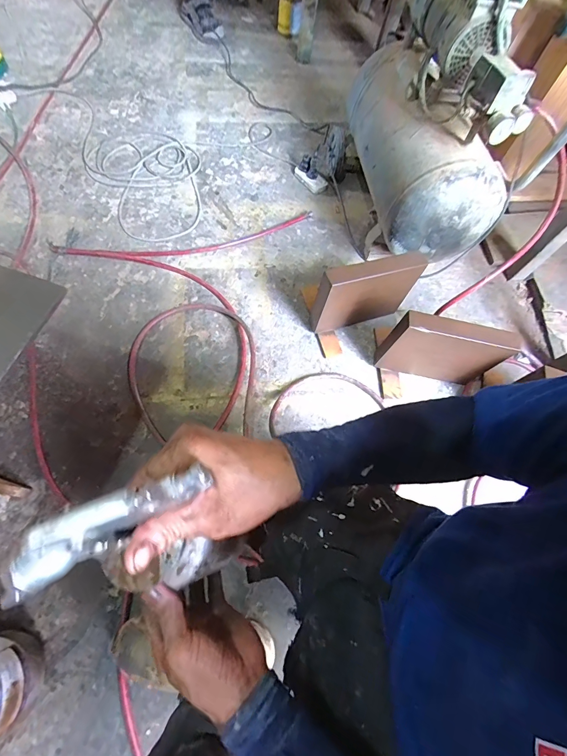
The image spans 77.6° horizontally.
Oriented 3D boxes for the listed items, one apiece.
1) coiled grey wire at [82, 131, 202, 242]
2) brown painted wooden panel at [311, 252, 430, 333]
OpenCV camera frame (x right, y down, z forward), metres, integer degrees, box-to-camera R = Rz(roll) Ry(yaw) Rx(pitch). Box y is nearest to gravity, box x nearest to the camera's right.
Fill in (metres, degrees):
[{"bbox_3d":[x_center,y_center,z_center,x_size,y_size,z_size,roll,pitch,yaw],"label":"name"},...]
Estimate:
[{"bbox_3d":[-0.410,-0.624,1.108,0.330,0.016,0.508,-26,71,-13],"label":"coiled grey wire"},{"bbox_3d":[0.198,-0.207,0.861,0.245,0.219,0.056,-16,69,-9],"label":"brown painted wooden panel"}]

